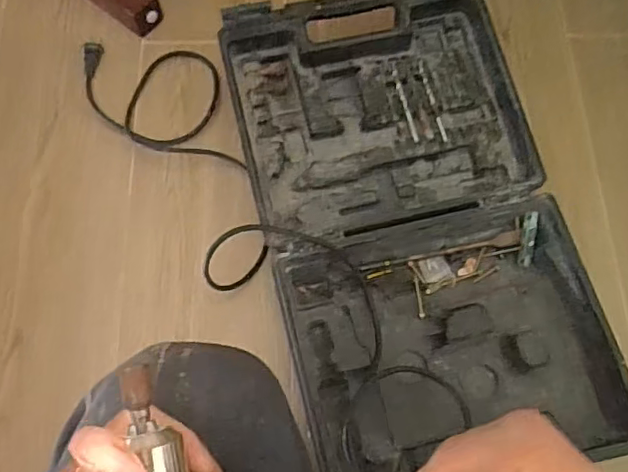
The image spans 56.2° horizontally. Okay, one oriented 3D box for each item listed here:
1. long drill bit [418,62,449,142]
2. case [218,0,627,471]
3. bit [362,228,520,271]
[{"bbox_3d":[0.154,-0.175,0.762,0.008,0.004,0.118,-12,71,-5],"label":"long drill bit"},{"bbox_3d":[0.111,-0.026,0.699,0.342,0.095,0.603,-13,71,-6],"label":"case"},{"bbox_3d":[0.150,0.018,0.699,0.196,0.015,0.014,-11,71,-5],"label":"bit"}]

